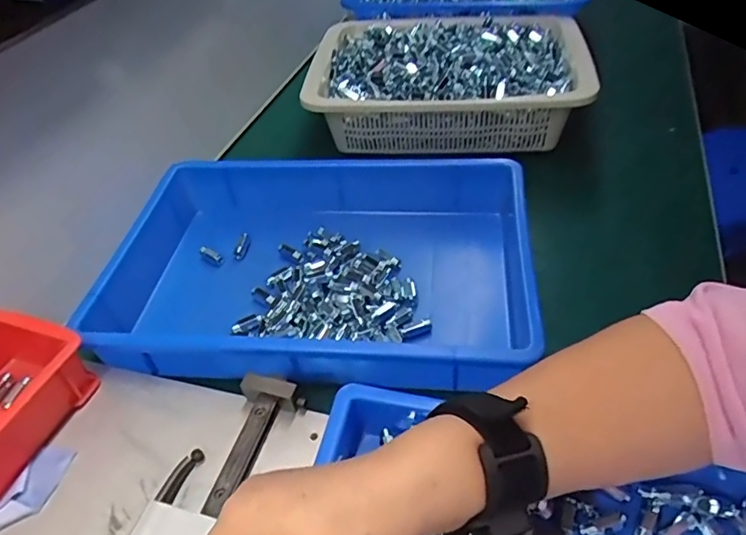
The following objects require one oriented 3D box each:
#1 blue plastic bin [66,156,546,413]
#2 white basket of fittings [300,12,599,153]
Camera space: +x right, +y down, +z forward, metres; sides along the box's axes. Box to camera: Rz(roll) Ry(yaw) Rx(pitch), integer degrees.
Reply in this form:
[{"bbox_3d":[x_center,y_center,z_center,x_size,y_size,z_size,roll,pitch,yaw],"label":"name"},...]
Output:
[{"bbox_3d":[-0.047,0.001,0.512,0.365,0.089,0.248,3,45,9],"label":"blue plastic bin"},{"bbox_3d":[0.092,-0.236,0.696,0.331,0.083,0.249,6,45,12],"label":"white basket of fittings"}]

